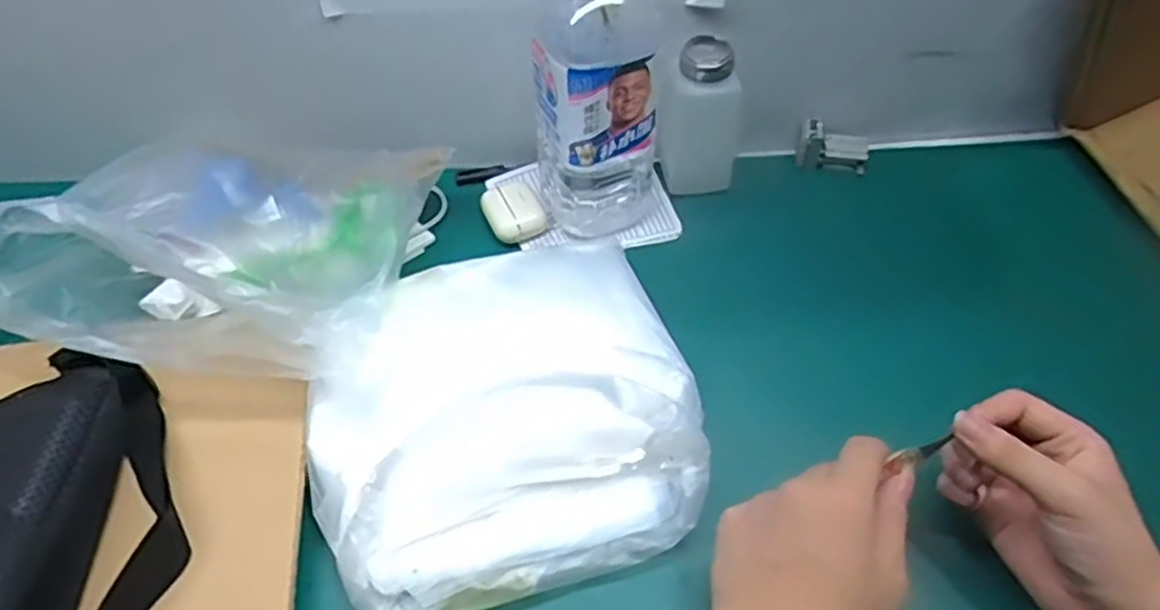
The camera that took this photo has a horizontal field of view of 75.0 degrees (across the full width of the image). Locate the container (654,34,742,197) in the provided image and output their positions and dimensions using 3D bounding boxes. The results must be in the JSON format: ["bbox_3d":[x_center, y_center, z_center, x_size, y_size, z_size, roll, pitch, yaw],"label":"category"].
[{"bbox_3d":[0.097,-0.146,0.602,0.056,0.117,0.051,-27,57,-19],"label":"container"}]

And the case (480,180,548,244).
[{"bbox_3d":[-0.053,-0.077,0.608,0.044,0.018,0.059,-22,55,-15],"label":"case"}]

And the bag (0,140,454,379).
[{"bbox_3d":[-0.239,-0.058,0.497,0.232,0.114,0.216,5,52,5],"label":"bag"}]

